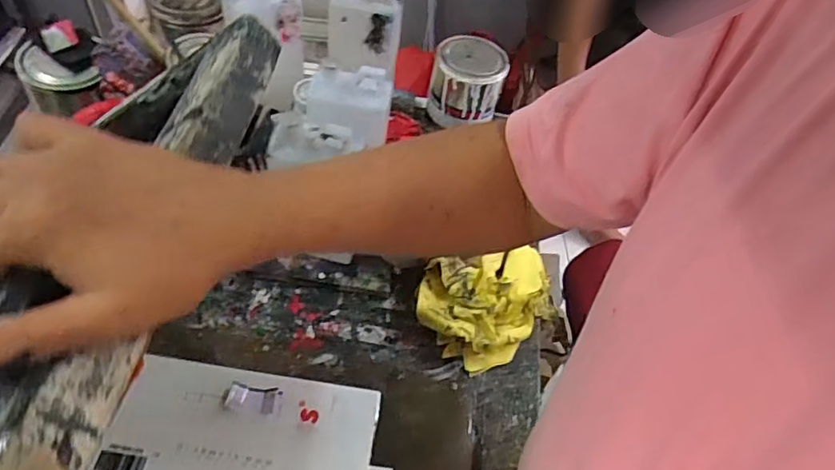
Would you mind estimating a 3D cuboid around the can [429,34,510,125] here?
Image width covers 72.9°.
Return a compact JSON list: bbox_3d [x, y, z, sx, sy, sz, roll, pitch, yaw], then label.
[{"bbox_3d":[0.077,-0.235,0.867,0.107,0.097,0.107,6,52,-7],"label":"can"}]

